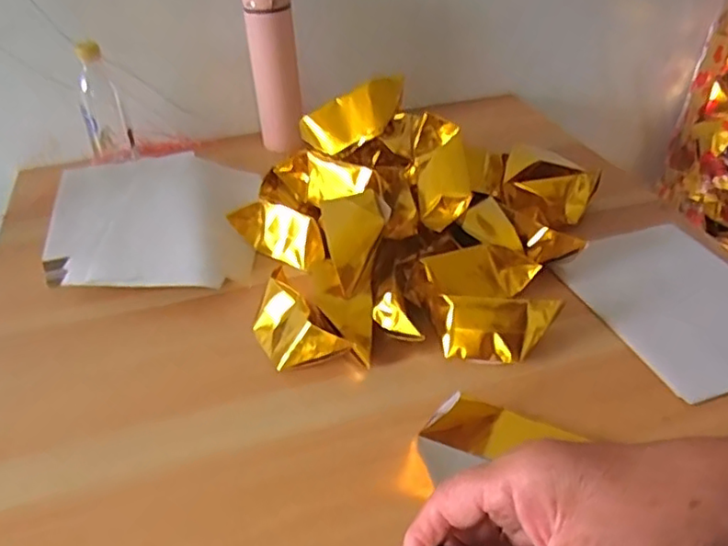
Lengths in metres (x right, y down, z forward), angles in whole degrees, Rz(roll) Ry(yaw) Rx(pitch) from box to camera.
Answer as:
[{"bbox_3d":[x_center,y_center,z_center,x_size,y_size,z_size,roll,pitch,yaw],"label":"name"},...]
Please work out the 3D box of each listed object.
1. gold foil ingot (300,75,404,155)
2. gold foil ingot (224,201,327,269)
[{"bbox_3d":[-0.012,-0.169,0.680,0.122,0.047,0.045,-26,34,13],"label":"gold foil ingot"},{"bbox_3d":[-0.096,-0.048,0.695,0.116,0.052,0.033,27,45,33],"label":"gold foil ingot"}]

